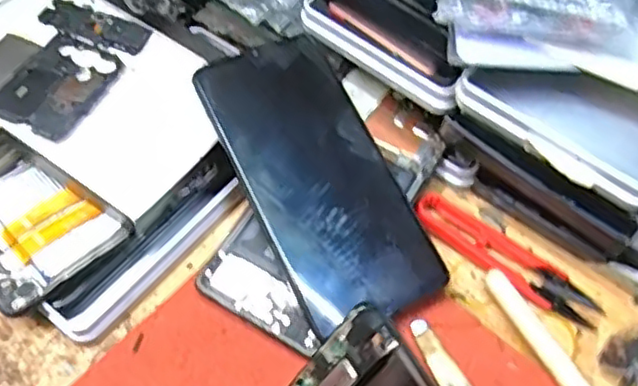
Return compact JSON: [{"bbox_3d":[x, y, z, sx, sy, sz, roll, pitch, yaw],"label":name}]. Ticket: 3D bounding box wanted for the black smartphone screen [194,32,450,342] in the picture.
[{"bbox_3d":[0.000,-0.009,0.328,0.070,0.004,0.153,-22,73,-19],"label":"black smartphone screen"}]

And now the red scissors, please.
[{"bbox_3d":[0.094,0.032,0.335,0.099,0.006,0.022,33,63,18],"label":"red scissors"}]

